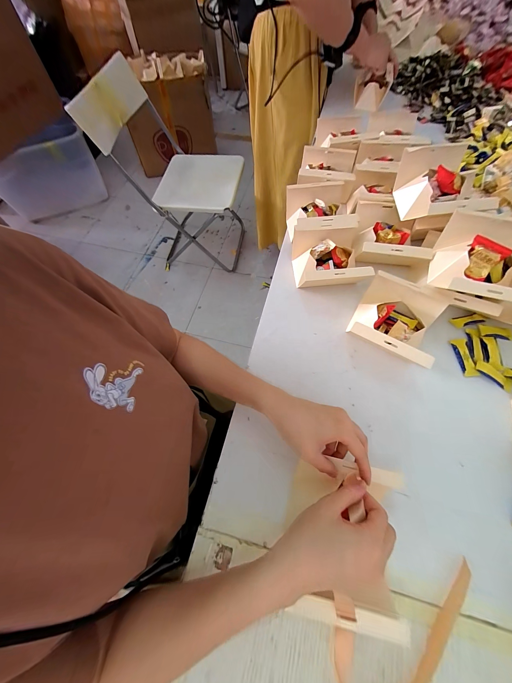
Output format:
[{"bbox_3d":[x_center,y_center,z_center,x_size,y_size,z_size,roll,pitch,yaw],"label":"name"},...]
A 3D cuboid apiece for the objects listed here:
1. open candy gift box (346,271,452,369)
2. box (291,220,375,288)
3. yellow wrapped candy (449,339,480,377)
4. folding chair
[{"bbox_3d":[0.239,-0.032,0.423,0.124,0.070,0.142,29,69,14],"label":"open candy gift box"},{"bbox_3d":[0.148,-0.169,0.493,0.139,0.076,0.150,-5,65,-1],"label":"box"},{"bbox_3d":[0.369,0.027,0.425,0.025,0.011,0.068,-2,65,1],"label":"yellow wrapped candy"},{"bbox_3d":[-0.332,-0.736,1.173,0.490,0.747,0.393,4,65,3],"label":"folding chair"}]

